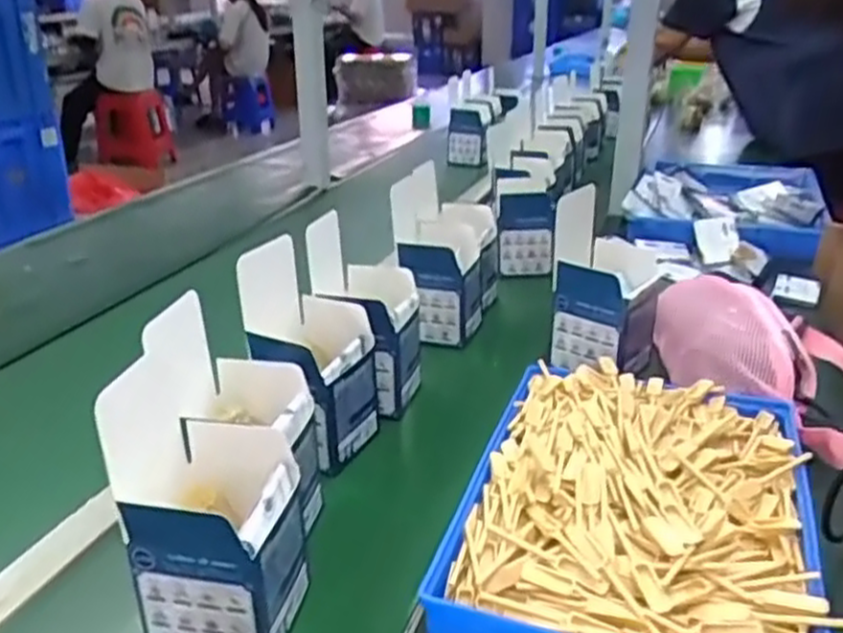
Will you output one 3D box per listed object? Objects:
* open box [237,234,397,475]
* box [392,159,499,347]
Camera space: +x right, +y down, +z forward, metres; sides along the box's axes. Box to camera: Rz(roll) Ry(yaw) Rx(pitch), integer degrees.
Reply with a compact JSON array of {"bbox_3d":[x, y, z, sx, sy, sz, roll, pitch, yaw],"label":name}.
[{"bbox_3d":[-0.090,0.027,0.658,0.084,0.174,0.112,11,26,25],"label":"open box"},{"bbox_3d":[0.029,-0.083,0.921,0.103,0.174,0.181,5,24,12],"label":"box"}]

